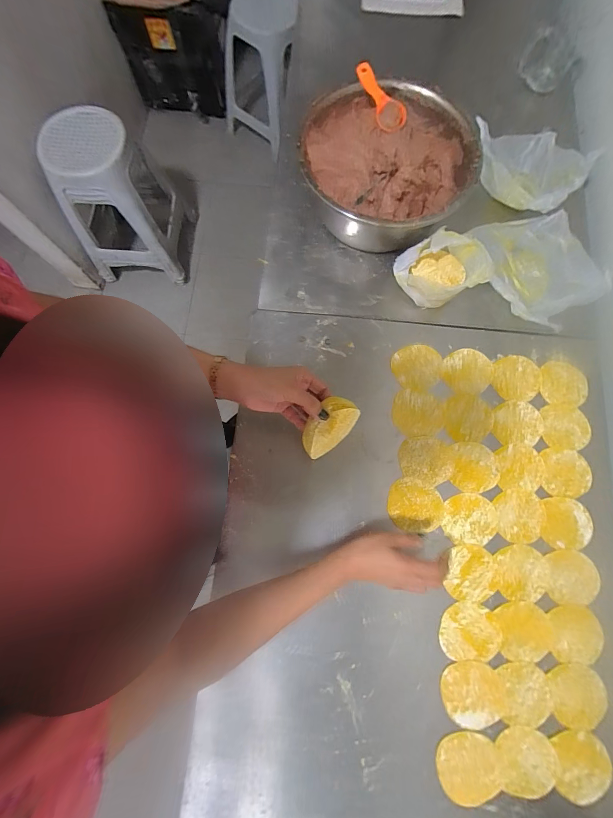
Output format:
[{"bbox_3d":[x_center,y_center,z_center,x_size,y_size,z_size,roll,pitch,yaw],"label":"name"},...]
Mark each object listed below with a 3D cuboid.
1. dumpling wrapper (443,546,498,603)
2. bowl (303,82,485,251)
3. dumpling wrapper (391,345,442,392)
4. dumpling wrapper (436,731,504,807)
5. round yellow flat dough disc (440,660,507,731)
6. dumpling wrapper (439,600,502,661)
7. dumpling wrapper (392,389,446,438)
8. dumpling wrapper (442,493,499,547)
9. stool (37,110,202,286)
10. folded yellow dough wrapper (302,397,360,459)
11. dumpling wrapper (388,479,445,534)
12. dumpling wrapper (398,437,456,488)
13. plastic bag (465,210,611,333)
[{"bbox_3d":[0.246,0.245,0.498,0.071,0.004,0.077,6,77,1],"label":"dumpling wrapper"},{"bbox_3d":[0.131,-0.398,0.576,0.270,0.140,0.264,0,77,0],"label":"bowl"},{"bbox_3d":[0.191,-0.071,0.571,0.084,0.004,0.078,0,77,0],"label":"dumpling wrapper"},{"bbox_3d":[0.219,0.481,0.448,0.085,0.005,0.076,-12,74,-7],"label":"dumpling wrapper"},{"bbox_3d":[0.232,0.398,0.466,0.084,0.004,0.080,0,77,0],"label":"round yellow flat dough disc"},{"bbox_3d":[0.237,0.323,0.485,0.086,0.004,0.075,3,77,0],"label":"dumpling wrapper"},{"bbox_3d":[0.186,0.009,0.554,0.085,0.004,0.076,13,77,3],"label":"dumpling wrapper"},{"bbox_3d":[0.255,0.171,0.519,0.081,0.004,0.075,3,77,0],"label":"dumpling wrapper"},{"bbox_3d":[-0.684,-0.810,1.278,0.344,0.516,0.417,4,77,0],"label":"stool"},{"bbox_3d":[0.026,0.025,0.419,0.044,0.056,0.077,39,80,8],"label":"folded yellow dough wrapper"},{"bbox_3d":[0.171,0.151,0.523,0.084,0.004,0.077,0,73,-1],"label":"dumpling wrapper"},{"bbox_3d":[0.194,0.082,0.541,0.088,0.004,0.074,24,78,5],"label":"dumpling wrapper"},{"bbox_3d":[0.410,-0.253,0.595,0.178,0.043,0.225,-20,78,-5],"label":"plastic bag"}]

